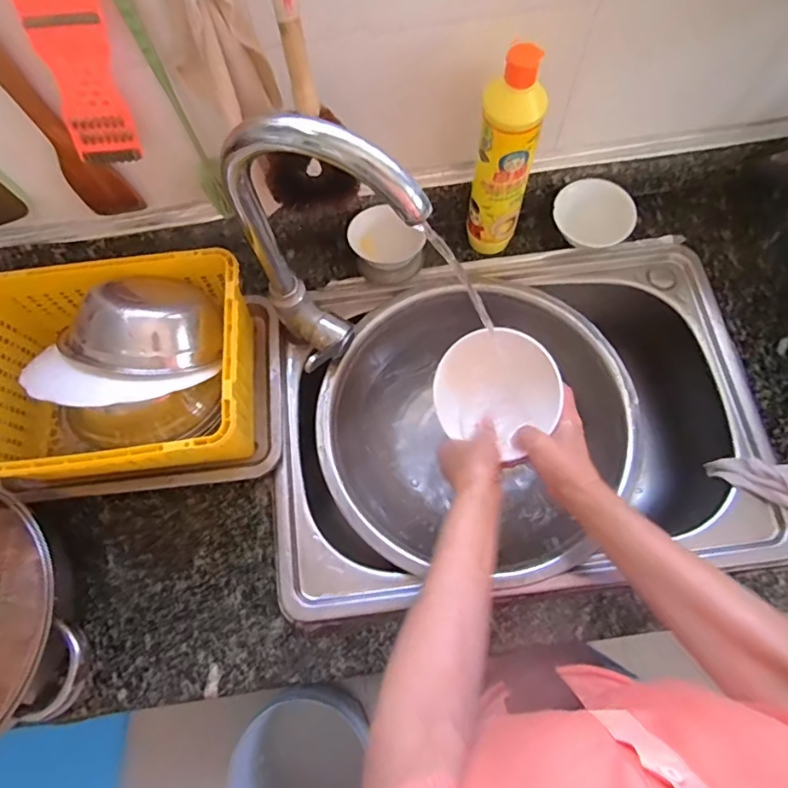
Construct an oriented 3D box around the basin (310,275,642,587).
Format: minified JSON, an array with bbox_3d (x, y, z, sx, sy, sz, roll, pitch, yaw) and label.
[{"bbox_3d":[0.092,0.039,0.628,0.333,0.109,0.340,-1,71,2],"label":"basin"}]

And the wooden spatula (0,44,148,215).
[{"bbox_3d":[-0.314,-0.256,0.478,0.055,0.272,0.013,-13,69,-4],"label":"wooden spatula"}]

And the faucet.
[{"bbox_3d":[-0.059,-0.103,0.478,0.163,0.312,0.066,25,73,11],"label":"faucet"}]

